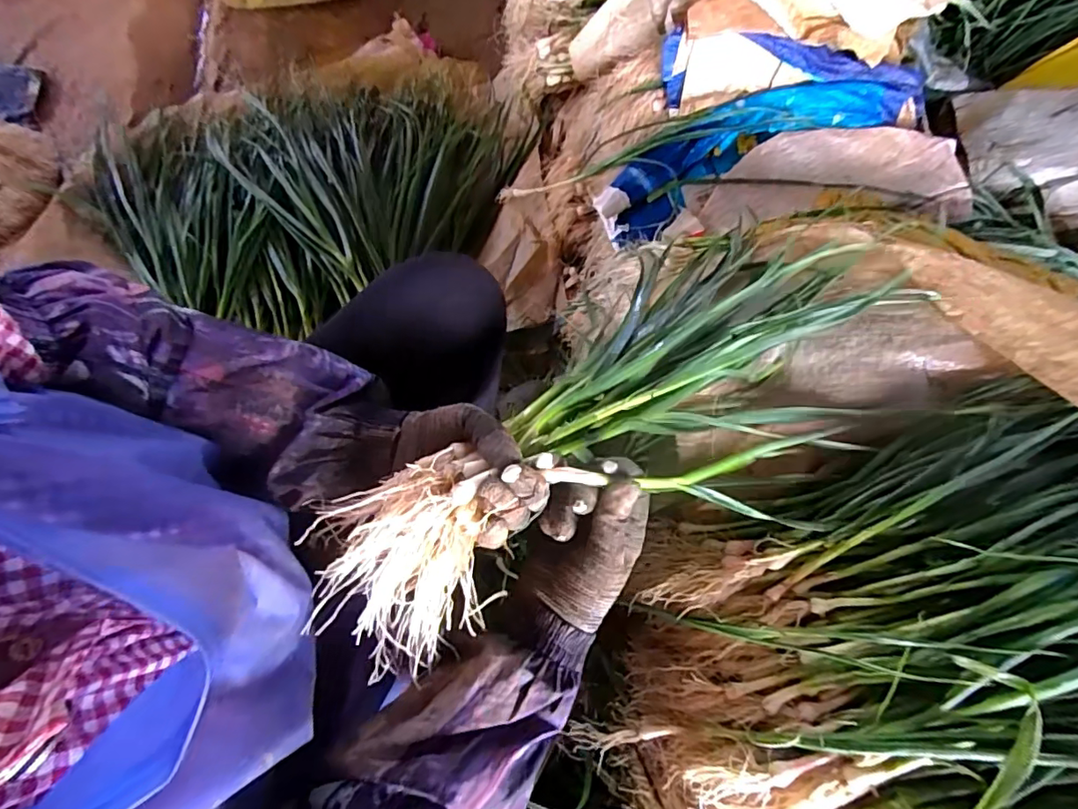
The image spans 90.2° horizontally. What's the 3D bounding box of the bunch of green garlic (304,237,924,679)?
[{"bbox_3d":[0.099,-0.013,0.447,0.570,0.087,0.203,-34,74,-32],"label":"bunch of green garlic"}]

